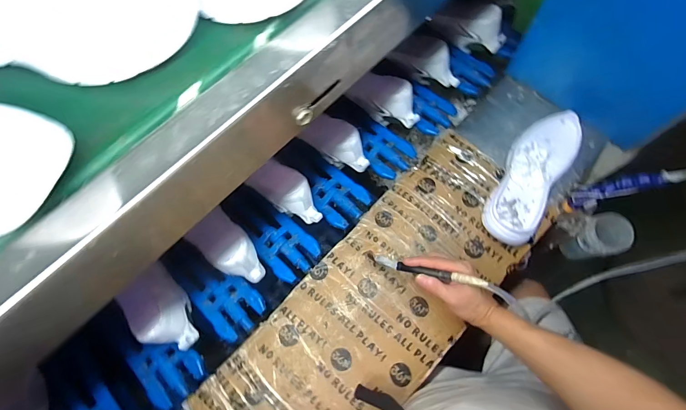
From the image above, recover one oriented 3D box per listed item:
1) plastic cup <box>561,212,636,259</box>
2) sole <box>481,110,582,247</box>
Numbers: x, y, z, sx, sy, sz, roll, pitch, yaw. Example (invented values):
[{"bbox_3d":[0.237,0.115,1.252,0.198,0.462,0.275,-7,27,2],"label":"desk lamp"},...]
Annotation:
[{"bbox_3d":[0.500,0.067,0.683,0.068,0.132,0.069,0,69,0],"label":"plastic cup"},{"bbox_3d":[0.343,-0.059,0.619,0.098,0.052,0.289,34,73,12],"label":"sole"}]

